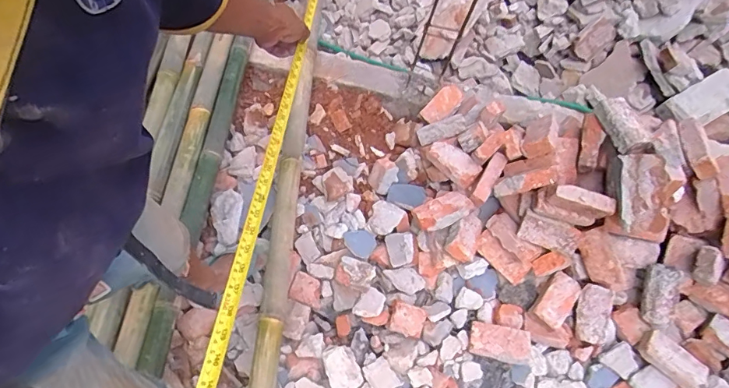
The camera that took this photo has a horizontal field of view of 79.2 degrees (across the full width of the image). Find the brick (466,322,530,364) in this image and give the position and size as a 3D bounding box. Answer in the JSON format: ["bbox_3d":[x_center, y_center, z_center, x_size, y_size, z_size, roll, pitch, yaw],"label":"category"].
[{"bbox_3d":[0.367,0.404,1.199,0.161,0.065,0.095,14,62,5],"label":"brick"}]

